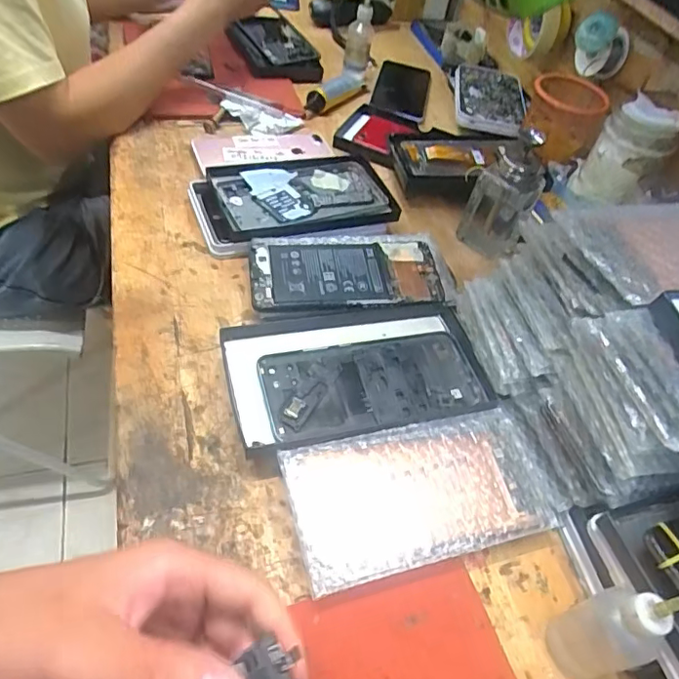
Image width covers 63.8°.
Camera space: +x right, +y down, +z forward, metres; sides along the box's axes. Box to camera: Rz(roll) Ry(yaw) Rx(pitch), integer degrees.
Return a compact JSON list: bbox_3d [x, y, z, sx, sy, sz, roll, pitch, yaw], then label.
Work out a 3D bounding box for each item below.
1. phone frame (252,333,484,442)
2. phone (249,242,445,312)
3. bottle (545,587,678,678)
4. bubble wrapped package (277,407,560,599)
[{"bbox_3d":[0.024,0.033,0.412,0.162,0.006,0.073,-7,56,-17],"label":"phone frame"},{"bbox_3d":[0.007,-0.057,0.471,0.163,0.015,0.068,-1,50,-12],"label":"phone"},{"bbox_3d":[0.147,0.151,0.283,0.034,0.120,0.035,-7,52,-17],"label":"bottle"},{"bbox_3d":[0.054,0.098,0.356,0.170,0.022,0.090,-8,52,-18],"label":"bubble wrapped package"}]

